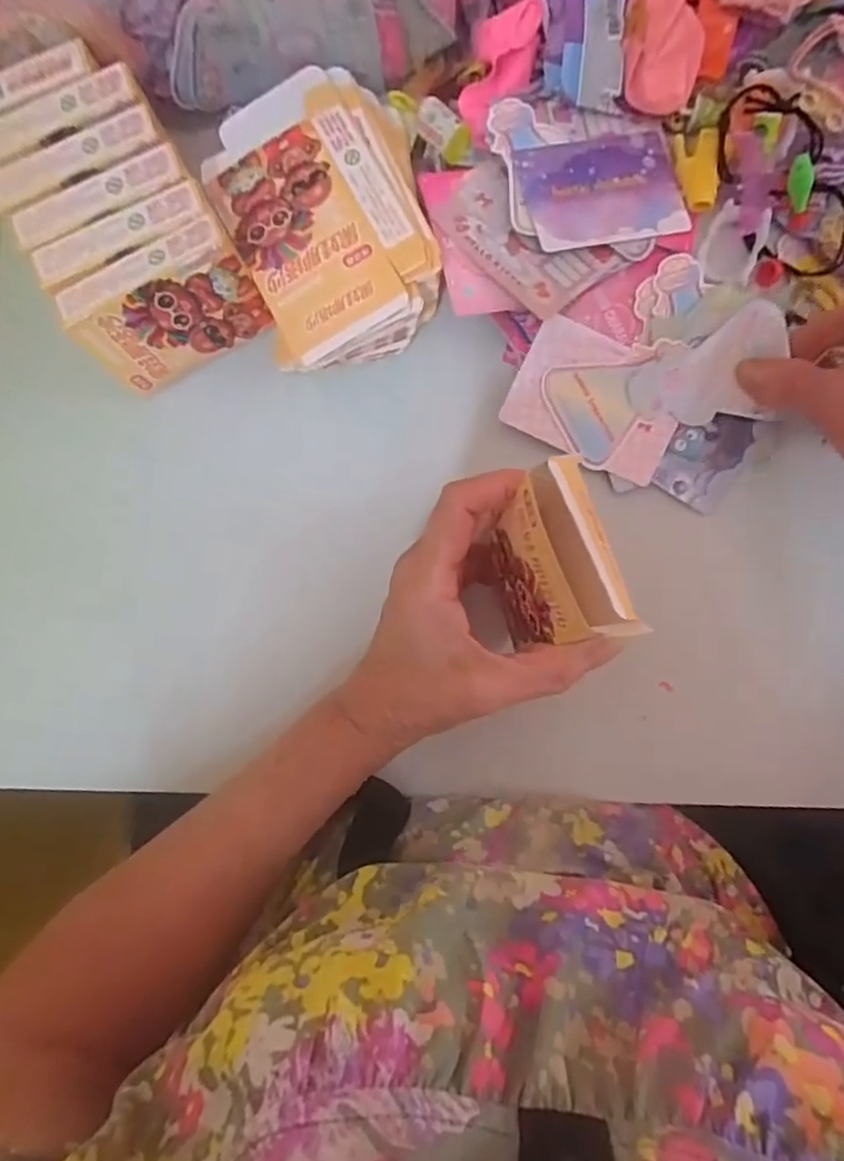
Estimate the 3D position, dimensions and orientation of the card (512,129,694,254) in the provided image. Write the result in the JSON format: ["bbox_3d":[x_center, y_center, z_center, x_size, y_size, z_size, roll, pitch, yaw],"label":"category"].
[{"bbox_3d":[0.097,-0.211,0.339,0.087,0.004,0.062,-13,82,-9],"label":"card"}]

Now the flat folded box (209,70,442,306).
[{"bbox_3d":[-0.058,-0.198,0.324,0.086,0.007,0.128,-25,82,4],"label":"flat folded box"}]

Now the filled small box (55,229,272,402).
[{"bbox_3d":[-0.128,-0.138,0.326,0.086,0.061,0.027,-28,83,2],"label":"filled small box"}]

